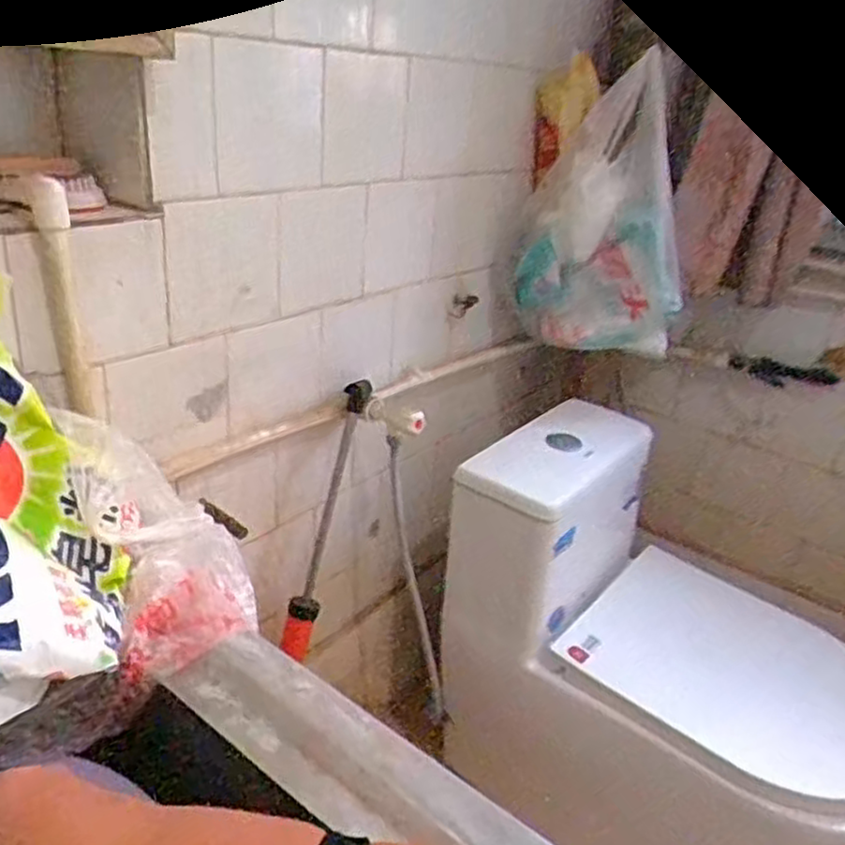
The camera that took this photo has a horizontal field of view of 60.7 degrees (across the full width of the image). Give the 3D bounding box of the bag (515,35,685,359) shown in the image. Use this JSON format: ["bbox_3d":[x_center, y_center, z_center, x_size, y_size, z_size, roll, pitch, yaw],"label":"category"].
[{"bbox_3d":[0.270,-0.294,1.052,0.242,0.416,0.198,9,26,5],"label":"bag"}]

